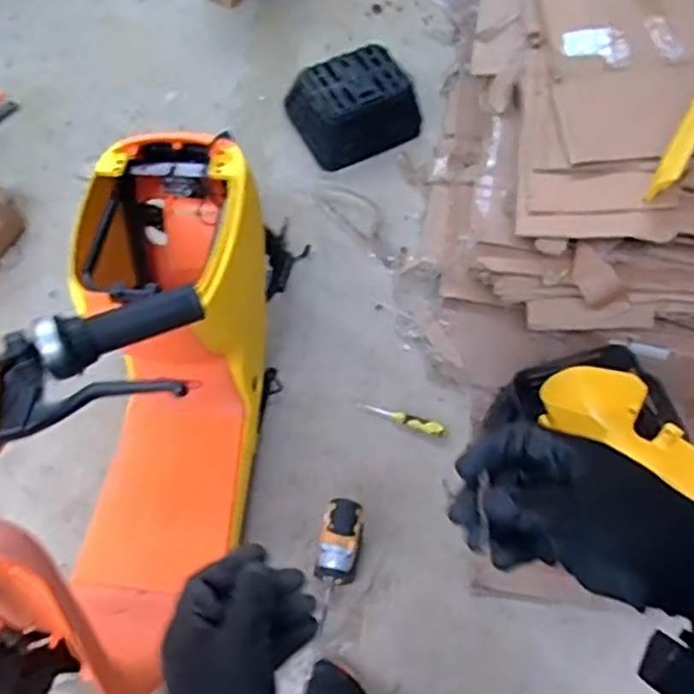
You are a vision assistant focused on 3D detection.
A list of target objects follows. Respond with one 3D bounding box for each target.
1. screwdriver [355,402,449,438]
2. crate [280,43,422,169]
[{"bbox_3d":[0.117,0.151,1.425,0.201,0.028,0.032,17,64,20],"label":"screwdriver"},{"bbox_3d":[0.016,-0.631,1.726,0.307,0.129,0.250,-29,69,-16],"label":"crate"}]

